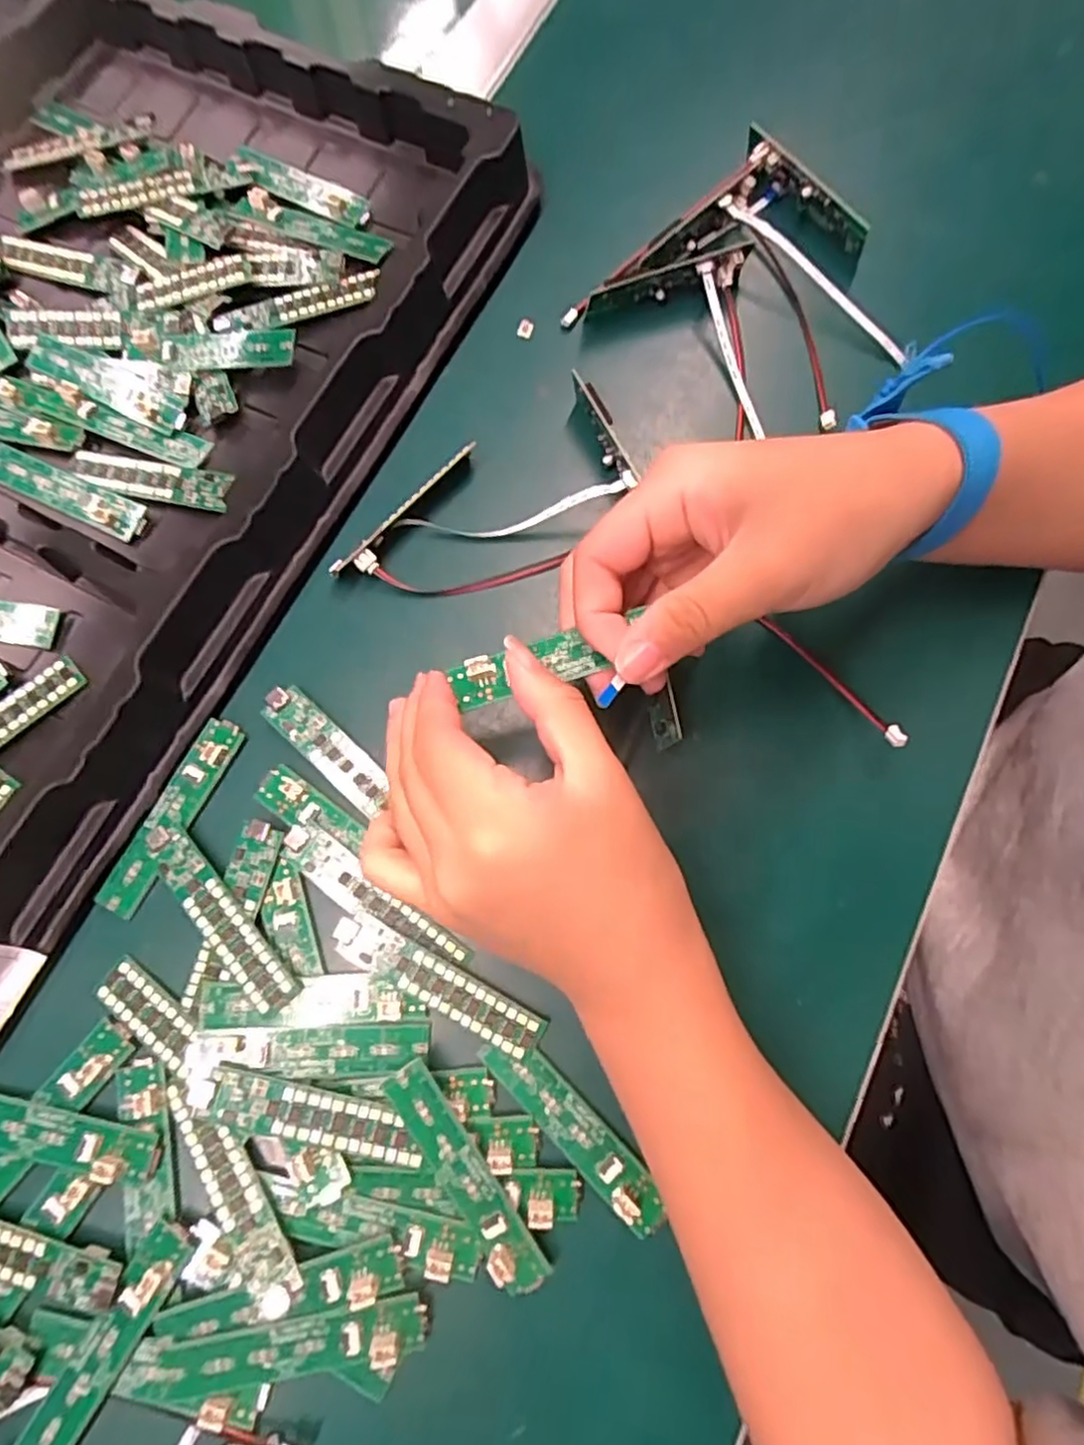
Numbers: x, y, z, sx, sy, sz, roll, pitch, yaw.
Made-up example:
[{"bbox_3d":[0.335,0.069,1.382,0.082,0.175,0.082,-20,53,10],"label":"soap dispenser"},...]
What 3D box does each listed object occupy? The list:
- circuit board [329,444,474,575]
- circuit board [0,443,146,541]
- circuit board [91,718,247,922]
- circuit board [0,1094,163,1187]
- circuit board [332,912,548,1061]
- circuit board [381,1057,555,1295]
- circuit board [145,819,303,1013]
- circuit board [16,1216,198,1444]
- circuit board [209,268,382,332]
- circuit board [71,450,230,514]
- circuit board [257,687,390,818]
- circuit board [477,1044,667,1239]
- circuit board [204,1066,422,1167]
[{"bbox_3d":[-0.057,-0.090,0.298,0.011,0.013,0.083,42,81,12],"label":"circuit board"},{"bbox_3d":[-0.211,-0.102,0.298,0.078,0.009,0.018,23,77,8],"label":"circuit board"},{"bbox_3d":[-0.148,0.036,0.271,0.017,0.008,0.083,26,78,9],"label":"circuit board"},{"bbox_3d":[-0.173,0.146,0.237,0.077,0.010,0.018,10,76,5],"label":"circuit board"},{"bbox_3d":[-0.039,0.097,0.254,0.085,0.004,0.017,27,78,9],"label":"circuit board"},{"bbox_3d":[-0.027,0.157,0.236,0.016,0.009,0.082,-35,77,-7],"label":"circuit board"},{"bbox_3d":[-0.124,0.073,0.258,0.018,0.004,0.084,-42,78,-8],"label":"circuit board"},{"bbox_3d":[-0.145,0.207,0.223,0.017,0.007,0.081,29,77,11],"label":"circuit board"},{"bbox_3d":[-0.113,-0.195,0.316,0.077,0.004,0.019,-17,75,-2],"label":"circuit board"},{"bbox_3d":[-0.171,-0.107,0.296,0.075,0.007,0.017,12,76,6],"label":"circuit board"},{"bbox_3d":[-0.086,0.010,0.276,0.064,0.006,0.018,42,81,12],"label":"circuit board"},{"bbox_3d":[0.011,0.145,0.243,0.016,0.005,0.080,-43,76,-14],"label":"circuit board"},{"bbox_3d":[-0.079,0.138,0.238,0.075,0.004,0.017,15,69,-3],"label":"circuit board"}]

